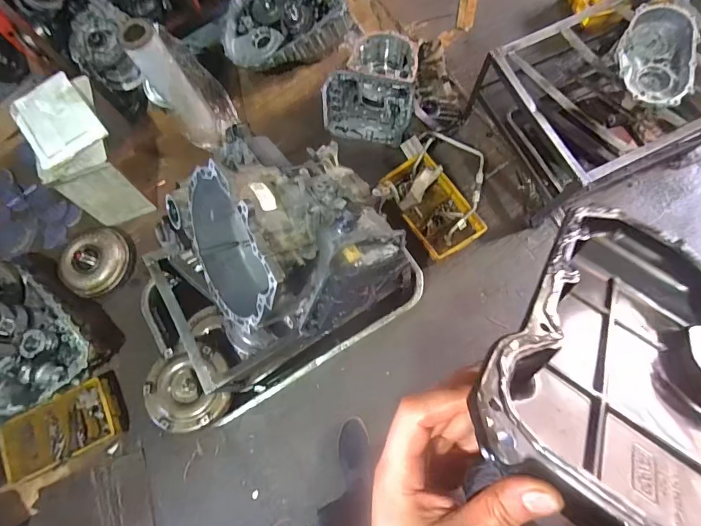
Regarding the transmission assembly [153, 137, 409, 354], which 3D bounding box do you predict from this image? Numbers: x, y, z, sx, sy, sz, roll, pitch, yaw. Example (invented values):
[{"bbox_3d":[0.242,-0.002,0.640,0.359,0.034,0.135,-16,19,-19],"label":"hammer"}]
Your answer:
[{"bbox_3d":[-0.141,-0.061,0.885,0.450,0.315,0.398,-22,77,-3],"label":"transmission assembly"}]

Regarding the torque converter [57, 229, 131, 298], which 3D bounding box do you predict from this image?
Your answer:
[{"bbox_3d":[-0.922,-0.011,1.473,0.230,0.095,0.248,-1,72,3],"label":"torque converter"}]

